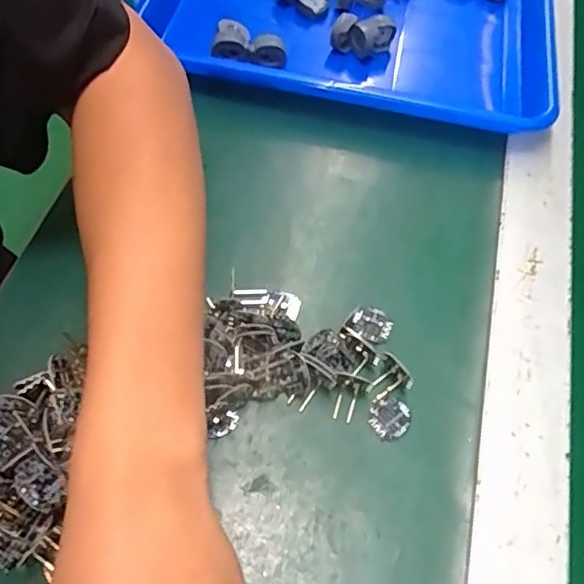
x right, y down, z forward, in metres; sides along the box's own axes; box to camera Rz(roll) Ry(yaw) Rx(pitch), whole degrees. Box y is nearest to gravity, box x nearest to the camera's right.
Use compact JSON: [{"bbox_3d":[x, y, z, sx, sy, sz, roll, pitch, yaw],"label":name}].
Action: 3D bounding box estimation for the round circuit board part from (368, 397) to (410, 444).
[{"bbox_3d":[0.055,0.071,0.330,0.023,0.004,0.024,2,59,-4],"label":"round circuit board part"}]

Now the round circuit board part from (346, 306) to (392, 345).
[{"bbox_3d":[0.048,0.020,0.362,0.025,0.006,0.022,34,62,15],"label":"round circuit board part"}]

